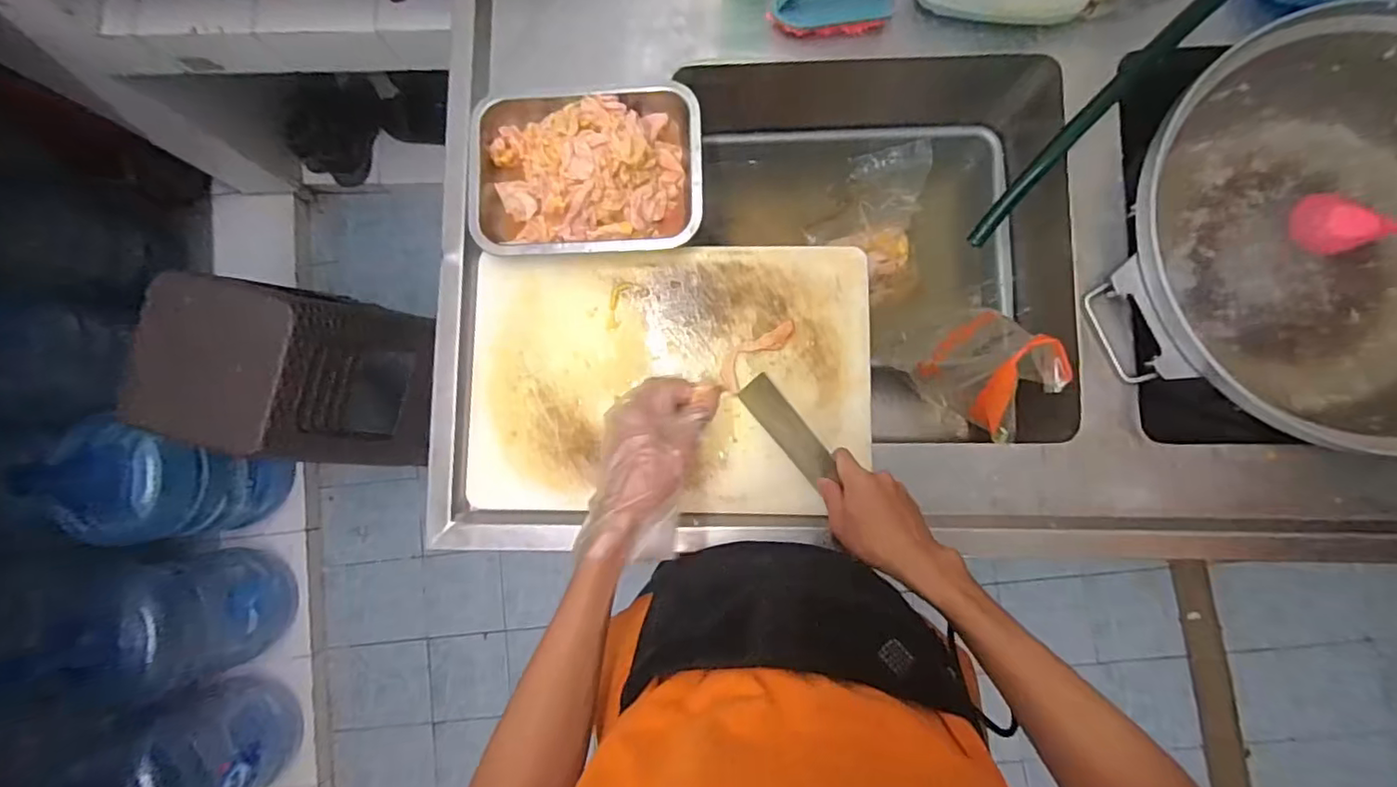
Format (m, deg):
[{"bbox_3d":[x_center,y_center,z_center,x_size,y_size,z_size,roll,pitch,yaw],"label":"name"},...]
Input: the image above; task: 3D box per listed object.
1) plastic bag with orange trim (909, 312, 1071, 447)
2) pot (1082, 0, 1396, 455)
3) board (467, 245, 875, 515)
[{"bbox_3d":[0.338,-0.022,0.691,0.101,0.148,0.116,-36,84,0],"label":"plastic bag with orange trim"},{"bbox_3d":[0.682,-0.170,0.656,0.459,0.152,0.425,0,87,2],"label":"pot"},{"bbox_3d":[-0.033,-0.017,0.666,0.442,0.018,0.291,0,87,2],"label":"board"}]

